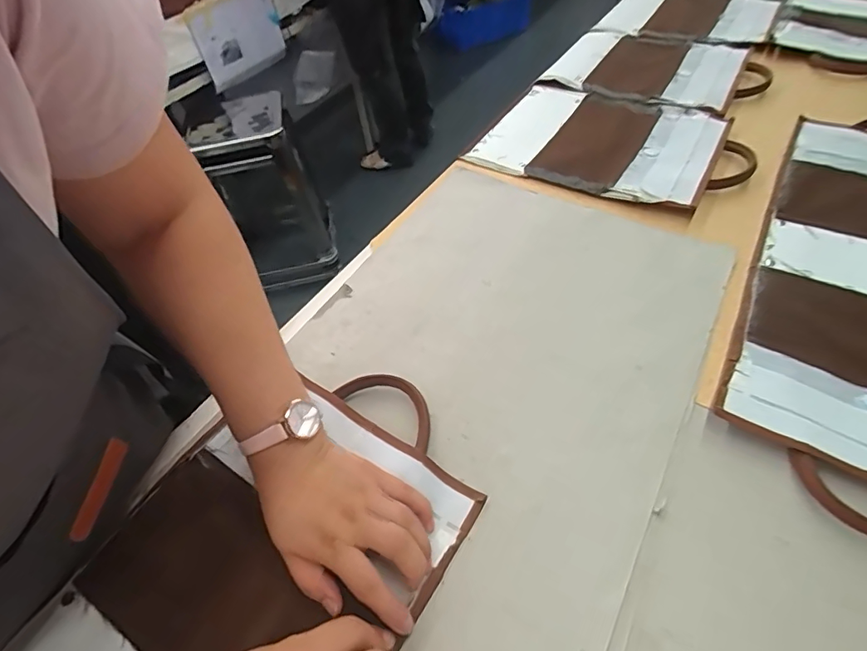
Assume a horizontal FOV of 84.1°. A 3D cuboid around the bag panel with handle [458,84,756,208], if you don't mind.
[{"bbox_3d":[0.251,-0.263,0.686,0.343,0.022,0.248,22,55,22],"label":"bag panel with handle"}]

